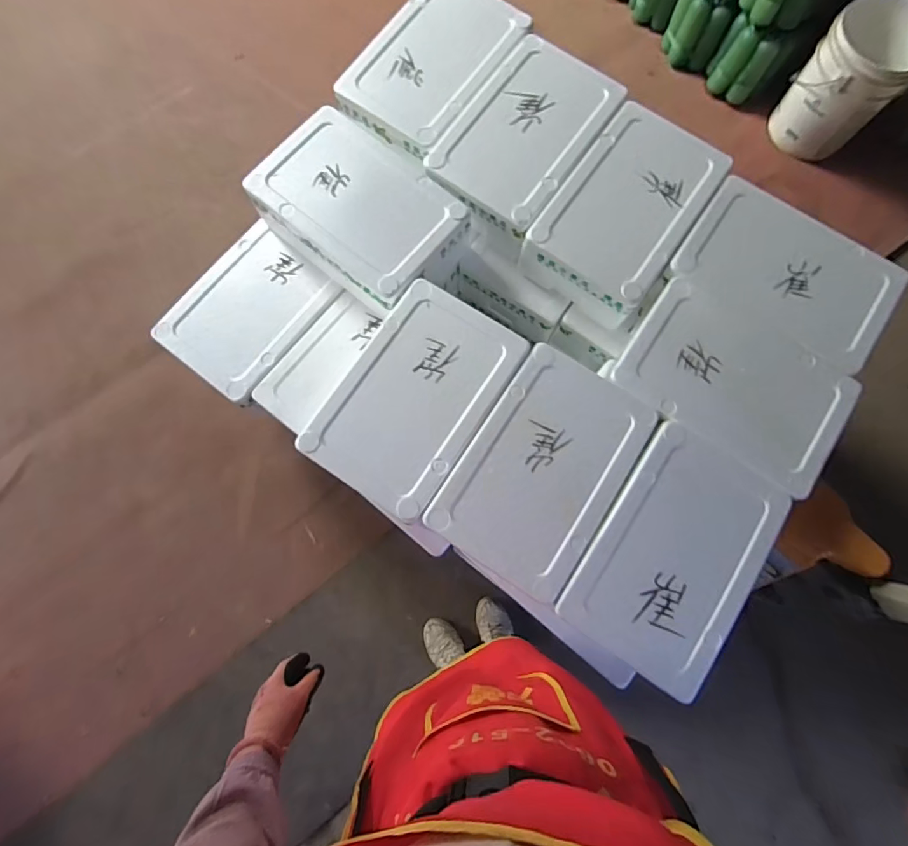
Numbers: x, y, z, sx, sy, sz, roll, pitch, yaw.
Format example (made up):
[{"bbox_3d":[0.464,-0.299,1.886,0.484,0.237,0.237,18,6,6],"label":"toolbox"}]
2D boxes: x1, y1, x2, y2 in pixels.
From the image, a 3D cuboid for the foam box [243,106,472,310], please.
[{"bbox_3d":[-0.202,-0.471,1.096,0.449,0.174,0.311,41,82,9],"label":"foam box"}]

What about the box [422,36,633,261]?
[{"bbox_3d":[0.155,-0.633,1.099,0.279,0.156,0.417,35,81,8],"label":"box"}]

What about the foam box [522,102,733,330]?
[{"bbox_3d":[0.382,-0.451,1.067,0.287,0.167,0.396,36,81,8],"label":"foam box"}]

